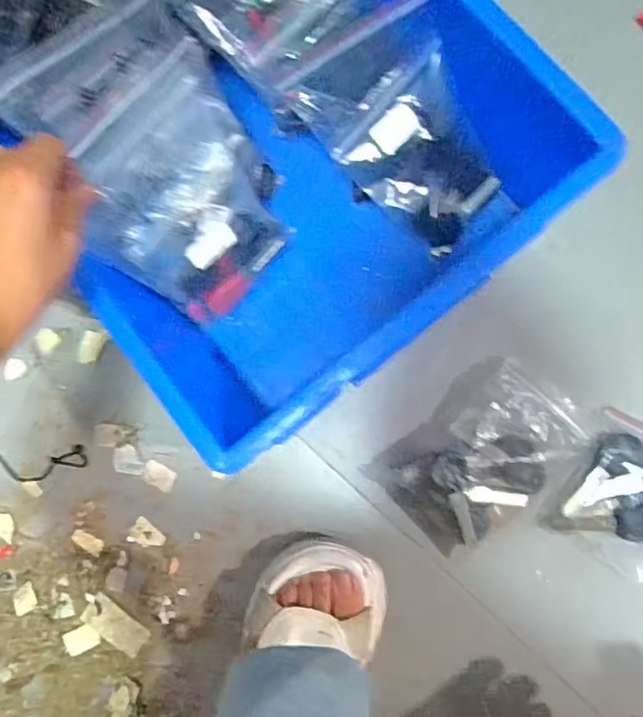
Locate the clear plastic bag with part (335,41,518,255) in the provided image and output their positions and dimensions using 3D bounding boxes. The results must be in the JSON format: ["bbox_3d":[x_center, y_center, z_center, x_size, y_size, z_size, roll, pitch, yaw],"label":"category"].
[{"bbox_3d":[0.078,-0.133,0.417,0.092,0.014,0.140,-34,126,11],"label":"clear plastic bag with part"}]

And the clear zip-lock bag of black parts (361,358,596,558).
[{"bbox_3d":[0.124,0.076,0.429,0.150,0.035,0.101,-41,83,5],"label":"clear zip-lock bag of black parts"}]

